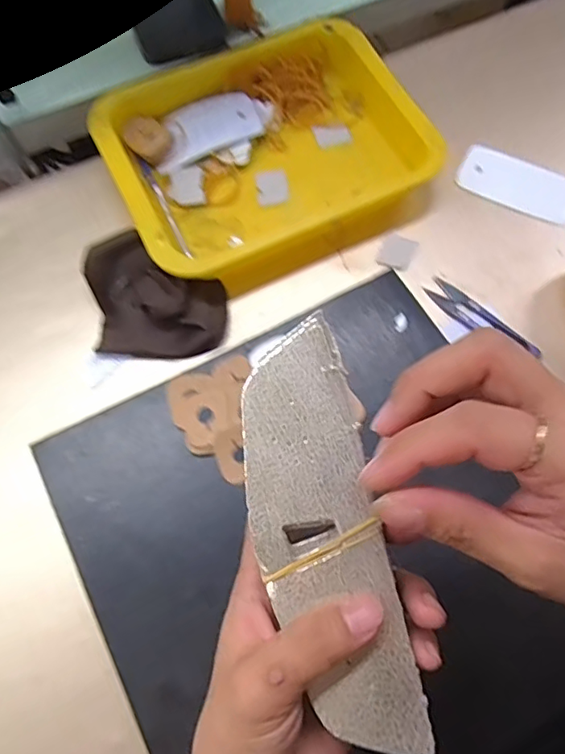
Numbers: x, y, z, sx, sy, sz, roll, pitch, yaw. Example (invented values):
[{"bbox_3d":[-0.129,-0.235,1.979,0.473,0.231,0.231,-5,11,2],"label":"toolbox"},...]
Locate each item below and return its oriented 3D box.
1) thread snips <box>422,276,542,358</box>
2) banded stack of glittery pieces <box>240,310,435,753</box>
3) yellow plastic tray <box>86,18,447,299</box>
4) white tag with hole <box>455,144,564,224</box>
[{"bbox_3d":[0.156,-0.046,0.446,0.024,0.008,0.097,-41,76,-14],"label":"thread snips"},{"bbox_3d":[0.016,0.063,0.230,0.051,0.010,0.168,-14,79,-6],"label":"banded stack of glittery pieces"},{"bbox_3d":[-0.014,-0.191,0.480,0.250,0.039,0.203,-25,73,-9],"label":"yellow plastic tray"},{"bbox_3d":[0.209,-0.170,0.497,0.105,0.004,0.050,24,72,8],"label":"white tag with hole"}]

